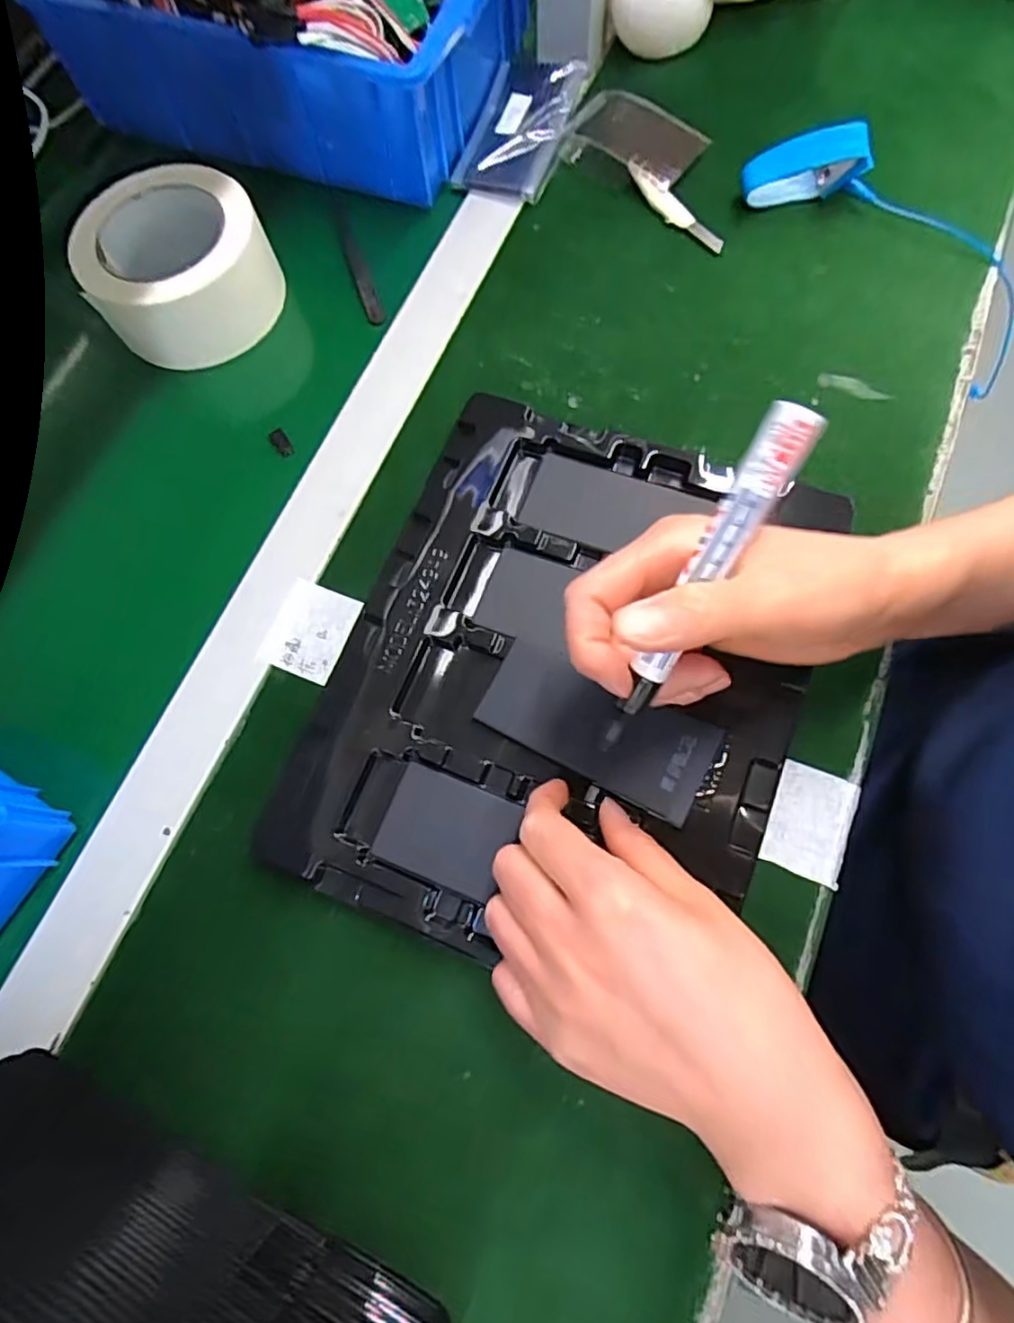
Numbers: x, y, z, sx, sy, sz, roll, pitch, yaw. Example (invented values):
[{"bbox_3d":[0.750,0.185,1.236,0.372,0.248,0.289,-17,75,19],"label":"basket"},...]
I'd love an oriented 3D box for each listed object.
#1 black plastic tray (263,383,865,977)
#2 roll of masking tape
[{"bbox_3d":[0.028,0.003,0.317,0.215,0.017,0.268,20,75,8],"label":"black plastic tray"},{"bbox_3d":[-0.202,-0.245,0.400,0.106,0.049,0.106,-1,73,2],"label":"roll of masking tape"}]

